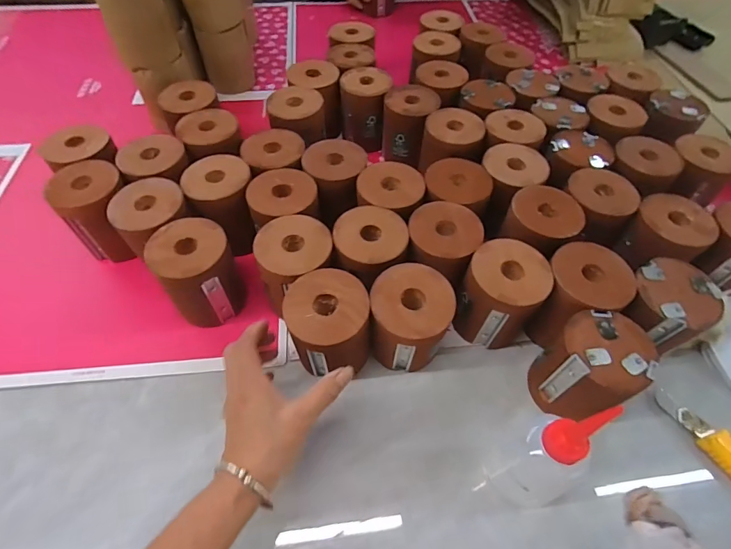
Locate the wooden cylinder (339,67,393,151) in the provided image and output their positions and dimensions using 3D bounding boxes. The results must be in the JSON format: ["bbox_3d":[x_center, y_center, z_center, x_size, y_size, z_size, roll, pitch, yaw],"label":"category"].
[{"bbox_3d":[-0.001,-0.255,0.632,0.070,0.097,0.068,3,54,1],"label":"wooden cylinder"}]

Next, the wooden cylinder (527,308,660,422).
[{"bbox_3d":[0.211,0.093,0.389,0.075,0.100,0.074,0,54,-1],"label":"wooden cylinder"}]

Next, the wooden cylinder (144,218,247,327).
[{"bbox_3d":[-0.182,0.001,0.446,0.074,0.097,0.079,0,54,-1],"label":"wooden cylinder"}]

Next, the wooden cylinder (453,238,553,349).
[{"bbox_3d":[0.140,0.025,0.432,0.075,0.107,0.074,0,54,-1],"label":"wooden cylinder"}]

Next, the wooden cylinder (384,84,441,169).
[{"bbox_3d":[0.063,-0.218,0.598,0.075,0.082,0.085,21,56,13],"label":"wooden cylinder"}]

